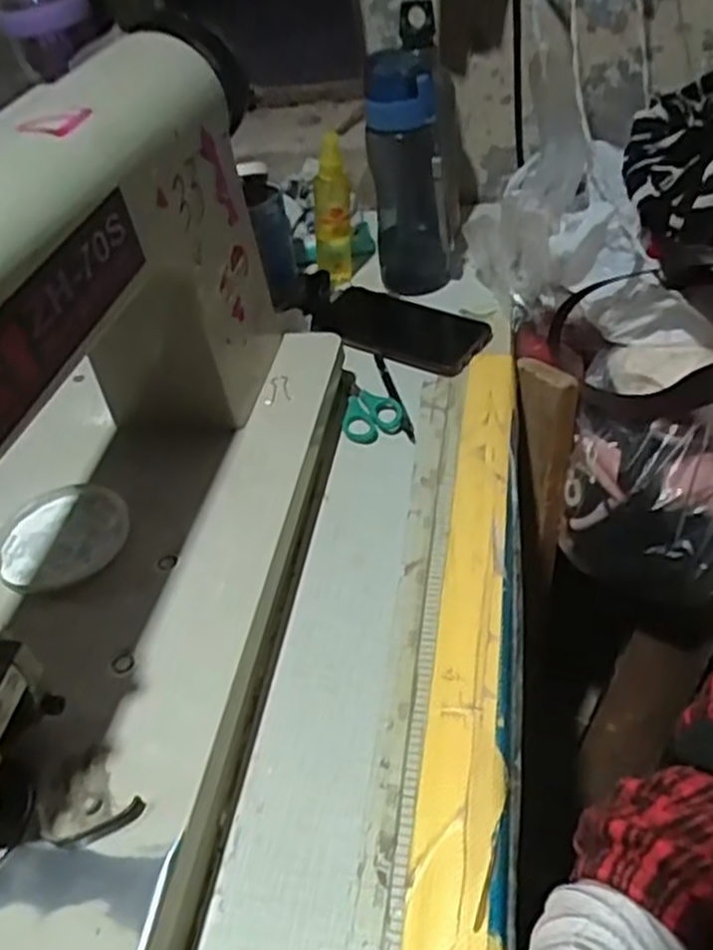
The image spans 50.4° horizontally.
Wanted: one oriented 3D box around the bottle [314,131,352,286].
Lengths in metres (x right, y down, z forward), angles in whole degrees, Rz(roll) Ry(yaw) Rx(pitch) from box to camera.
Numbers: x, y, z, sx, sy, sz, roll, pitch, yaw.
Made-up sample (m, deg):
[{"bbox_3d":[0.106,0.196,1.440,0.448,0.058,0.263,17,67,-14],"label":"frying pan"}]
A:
[{"bbox_3d":[-0.026,-0.271,0.780,0.044,0.140,0.036,-10,43,0],"label":"bottle"}]

